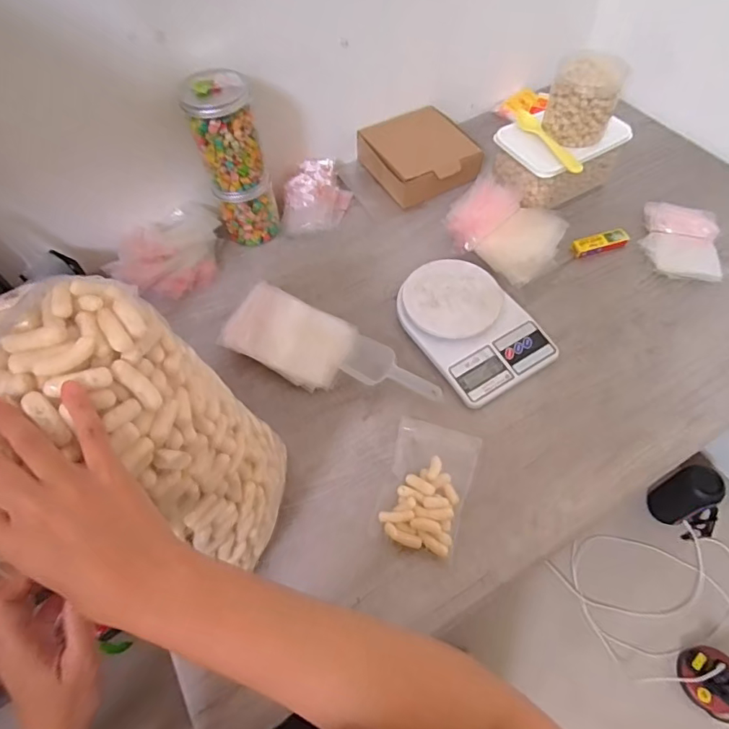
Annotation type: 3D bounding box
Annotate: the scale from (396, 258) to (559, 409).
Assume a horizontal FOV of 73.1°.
[{"bbox_3d":[0.144,-0.058,0.687,0.156,0.034,0.217,-30,61,-16],"label":"scale"}]

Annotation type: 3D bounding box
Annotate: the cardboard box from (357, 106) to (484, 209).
[{"bbox_3d":[0.098,-0.365,0.870,0.161,0.064,0.179,-23,60,-11],"label":"cardboard box"}]

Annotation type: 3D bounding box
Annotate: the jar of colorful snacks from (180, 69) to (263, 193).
[{"bbox_3d":[-0.192,-0.321,0.683,0.088,0.139,0.075,-17,59,-8],"label":"jar of colorful snacks"}]

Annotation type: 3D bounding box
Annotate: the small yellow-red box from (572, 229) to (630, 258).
[{"bbox_3d":[0.372,-0.191,0.770,0.090,0.016,0.025,-17,59,-8],"label":"small yellow-red box"}]

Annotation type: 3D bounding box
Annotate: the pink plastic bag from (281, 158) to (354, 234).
[{"bbox_3d":[-0.081,-0.289,0.831,0.101,0.052,0.158,22,61,15],"label":"pink plastic bag"}]

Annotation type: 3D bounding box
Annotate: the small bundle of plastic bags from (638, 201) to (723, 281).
[{"bbox_3d":[0.489,-0.193,0.759,0.102,0.022,0.139,9,59,8],"label":"small bundle of plastic bags"}]

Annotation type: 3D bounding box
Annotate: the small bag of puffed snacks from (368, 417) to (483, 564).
[{"bbox_3d":[0.072,0.139,0.571,0.094,0.022,0.148,17,60,13],"label":"small bag of puffed snacks"}]

